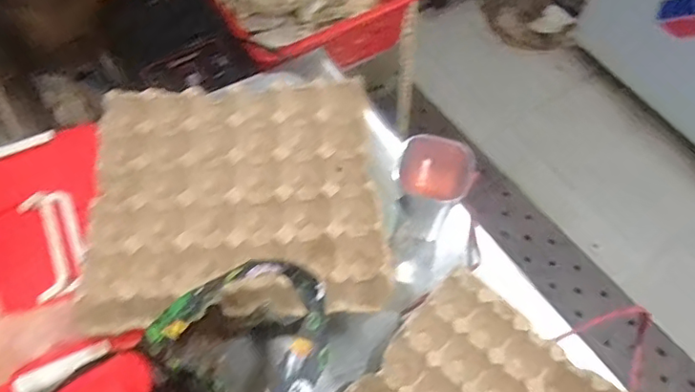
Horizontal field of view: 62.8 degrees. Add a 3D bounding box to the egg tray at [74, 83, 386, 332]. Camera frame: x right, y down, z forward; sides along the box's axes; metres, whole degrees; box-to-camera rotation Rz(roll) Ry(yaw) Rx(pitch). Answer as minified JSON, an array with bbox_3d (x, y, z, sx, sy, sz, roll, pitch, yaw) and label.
[{"bbox_3d":[-0.117,-0.005,0.619,0.302,0.044,0.286,-5,59,-4],"label":"egg tray"}]

